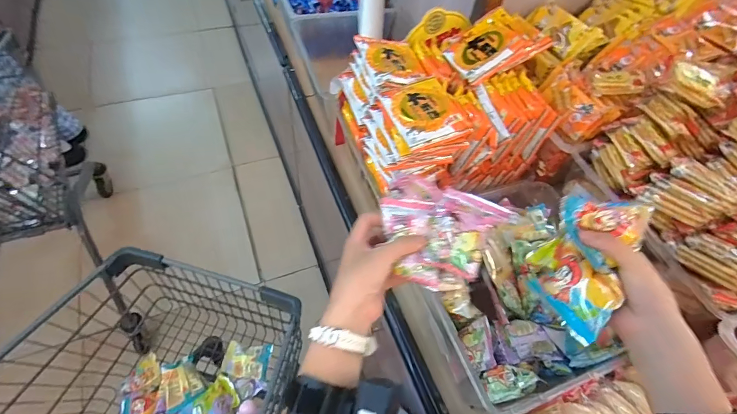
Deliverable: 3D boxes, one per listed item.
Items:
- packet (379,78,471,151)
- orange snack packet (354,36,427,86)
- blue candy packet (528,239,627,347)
[{"bbox_3d":[0.084,-0.148,0.560,0.103,0.023,0.113,-20,58,-18],"label":"packet"},{"bbox_3d":[0.039,-0.253,0.623,0.096,0.015,0.123,-12,56,-13],"label":"orange snack packet"},{"bbox_3d":[0.192,0.074,0.345,0.059,0.027,0.092,-40,44,16],"label":"blue candy packet"}]

